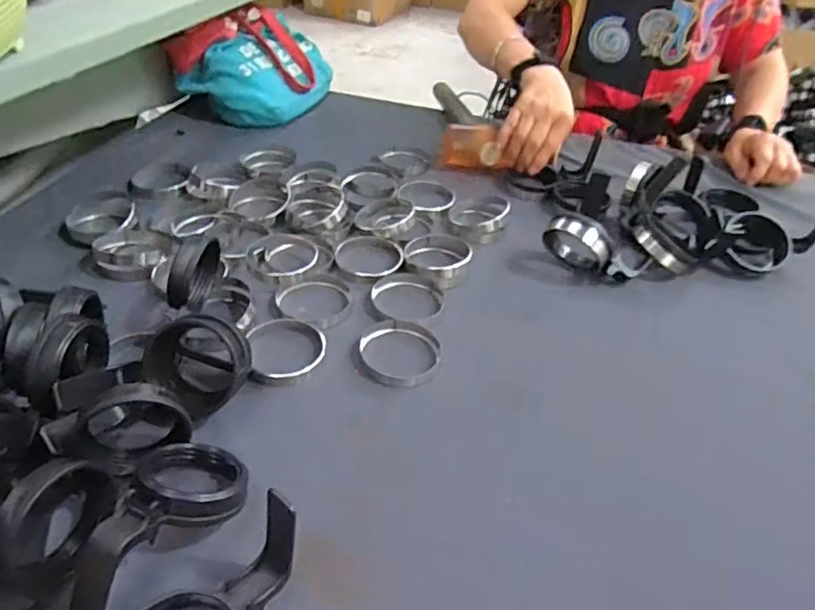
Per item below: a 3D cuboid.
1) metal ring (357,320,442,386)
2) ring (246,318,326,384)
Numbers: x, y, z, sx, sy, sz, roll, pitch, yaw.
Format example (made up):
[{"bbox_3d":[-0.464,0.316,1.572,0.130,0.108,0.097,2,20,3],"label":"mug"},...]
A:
[{"bbox_3d":[-0.007,0.041,0.521,0.071,0.011,0.072,2,40,-2],"label":"metal ring"},{"bbox_3d":[-0.104,0.037,0.505,0.065,0.013,0.072,-6,41,-12],"label":"ring"}]

